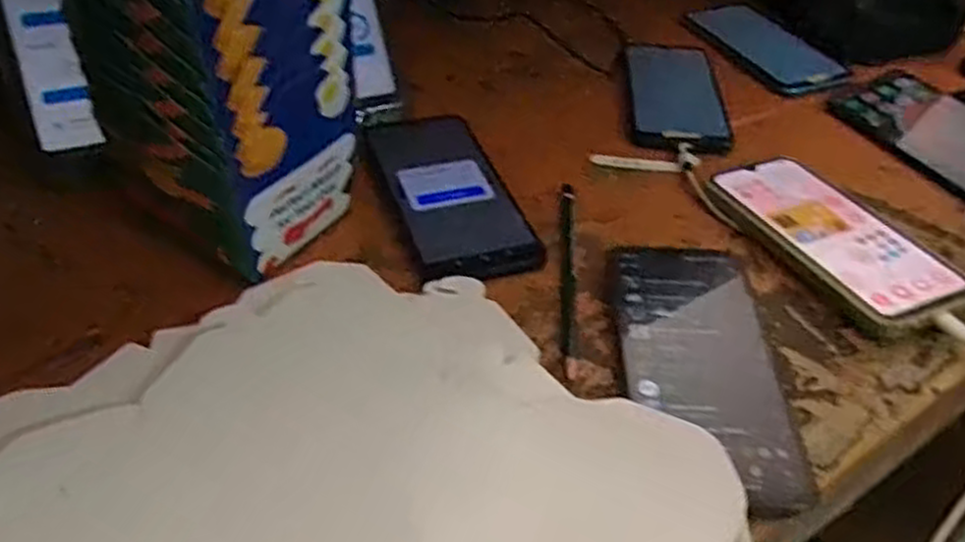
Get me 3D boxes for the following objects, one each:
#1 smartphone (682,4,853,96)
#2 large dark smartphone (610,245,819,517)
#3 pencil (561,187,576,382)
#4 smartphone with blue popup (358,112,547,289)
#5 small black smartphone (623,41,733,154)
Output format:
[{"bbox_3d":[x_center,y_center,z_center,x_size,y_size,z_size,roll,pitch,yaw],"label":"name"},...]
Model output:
[{"bbox_3d":[0.247,-0.201,0.683,0.076,0.012,0.163,-17,47,-21],"label":"smartphone"},{"bbox_3d":[0.112,0.044,0.392,0.079,0.013,0.166,4,43,0],"label":"large dark smartphone"},{"bbox_3d":[0.050,0.000,0.448,0.008,0.009,0.164,5,43,2],"label":"pencil"},{"bbox_3d":[-0.022,-0.053,0.496,0.078,0.009,0.175,-12,45,-16],"label":"smartphone with blue popup"},{"bbox_3d":[0.152,-0.146,0.611,0.073,0.005,0.168,6,43,2],"label":"small black smartphone"}]

